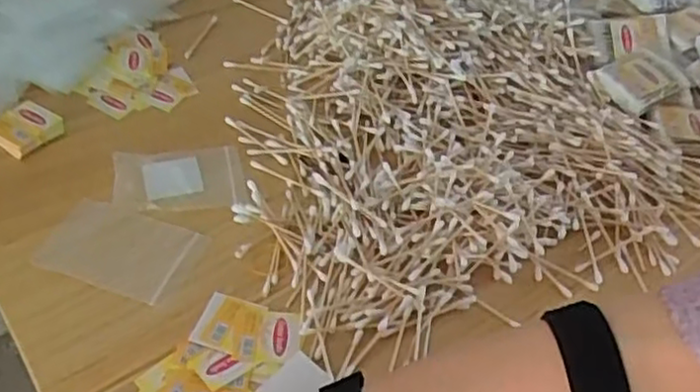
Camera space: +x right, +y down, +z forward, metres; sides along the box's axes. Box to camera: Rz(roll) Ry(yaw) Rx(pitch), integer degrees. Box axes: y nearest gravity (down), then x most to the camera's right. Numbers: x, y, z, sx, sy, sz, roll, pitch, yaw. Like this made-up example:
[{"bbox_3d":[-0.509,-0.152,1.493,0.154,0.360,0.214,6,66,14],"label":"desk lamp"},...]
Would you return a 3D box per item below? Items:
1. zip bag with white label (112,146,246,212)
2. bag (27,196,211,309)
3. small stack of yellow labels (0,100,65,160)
[{"bbox_3d":[-0.135,-0.015,0.562,0.097,0.009,0.069,-5,45,-9],"label":"zip bag with white label"},{"bbox_3d":[-0.164,0.039,0.514,0.103,0.004,0.067,18,47,9],"label":"bag"},{"bbox_3d":[-0.265,-0.055,0.583,0.045,0.016,0.048,32,51,25],"label":"small stack of yellow labels"}]

